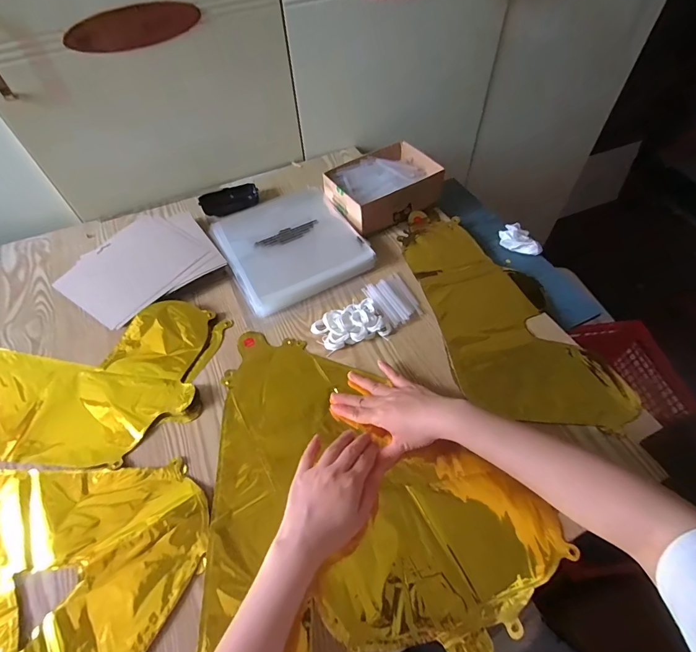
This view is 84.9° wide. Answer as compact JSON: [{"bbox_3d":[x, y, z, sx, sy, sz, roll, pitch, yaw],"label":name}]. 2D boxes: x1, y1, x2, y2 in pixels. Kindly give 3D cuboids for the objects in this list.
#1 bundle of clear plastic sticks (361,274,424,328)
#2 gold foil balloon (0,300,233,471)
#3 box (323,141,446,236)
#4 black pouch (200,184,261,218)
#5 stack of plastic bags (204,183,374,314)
[{"bbox_3d":[0.070,-0.042,0.583,0.067,0.010,0.088,-23,57,-13],"label":"bundle of clear plastic sticks"},{"bbox_3d":[-0.393,0.079,0.514,0.405,0.014,0.223,-5,55,-1],"label":"gold foil balloon"},{"bbox_3d":[0.063,-0.252,0.694,0.193,0.067,0.146,-31,59,-18],"label":"box"},{"bbox_3d":[-0.225,-0.242,0.730,0.107,0.020,0.053,-22,57,-12],"label":"black pouch"},{"bbox_3d":[-0.101,-0.142,0.653,0.210,0.027,0.230,-26,58,-15],"label":"stack of plastic bags"}]

